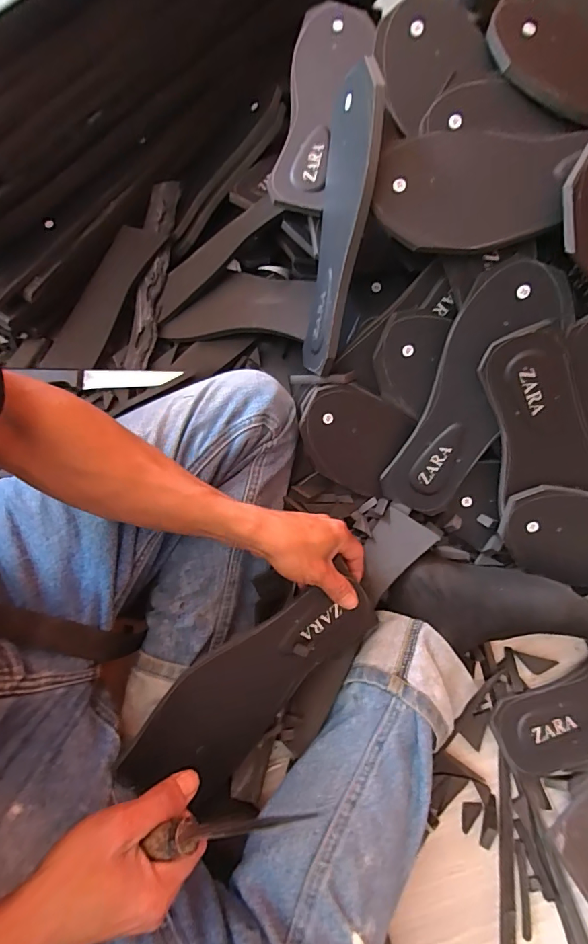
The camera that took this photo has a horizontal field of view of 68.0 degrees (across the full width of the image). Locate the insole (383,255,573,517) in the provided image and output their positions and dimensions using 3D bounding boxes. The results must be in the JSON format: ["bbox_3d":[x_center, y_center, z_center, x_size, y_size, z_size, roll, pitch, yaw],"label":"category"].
[{"bbox_3d":[0.173,-0.072,0.433,0.085,0.019,0.251,23,114,7],"label":"insole"}]

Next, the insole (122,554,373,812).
[{"bbox_3d":[-0.032,0.191,0.396,0.242,0.014,0.101,-41,112,-12],"label":"insole"}]

